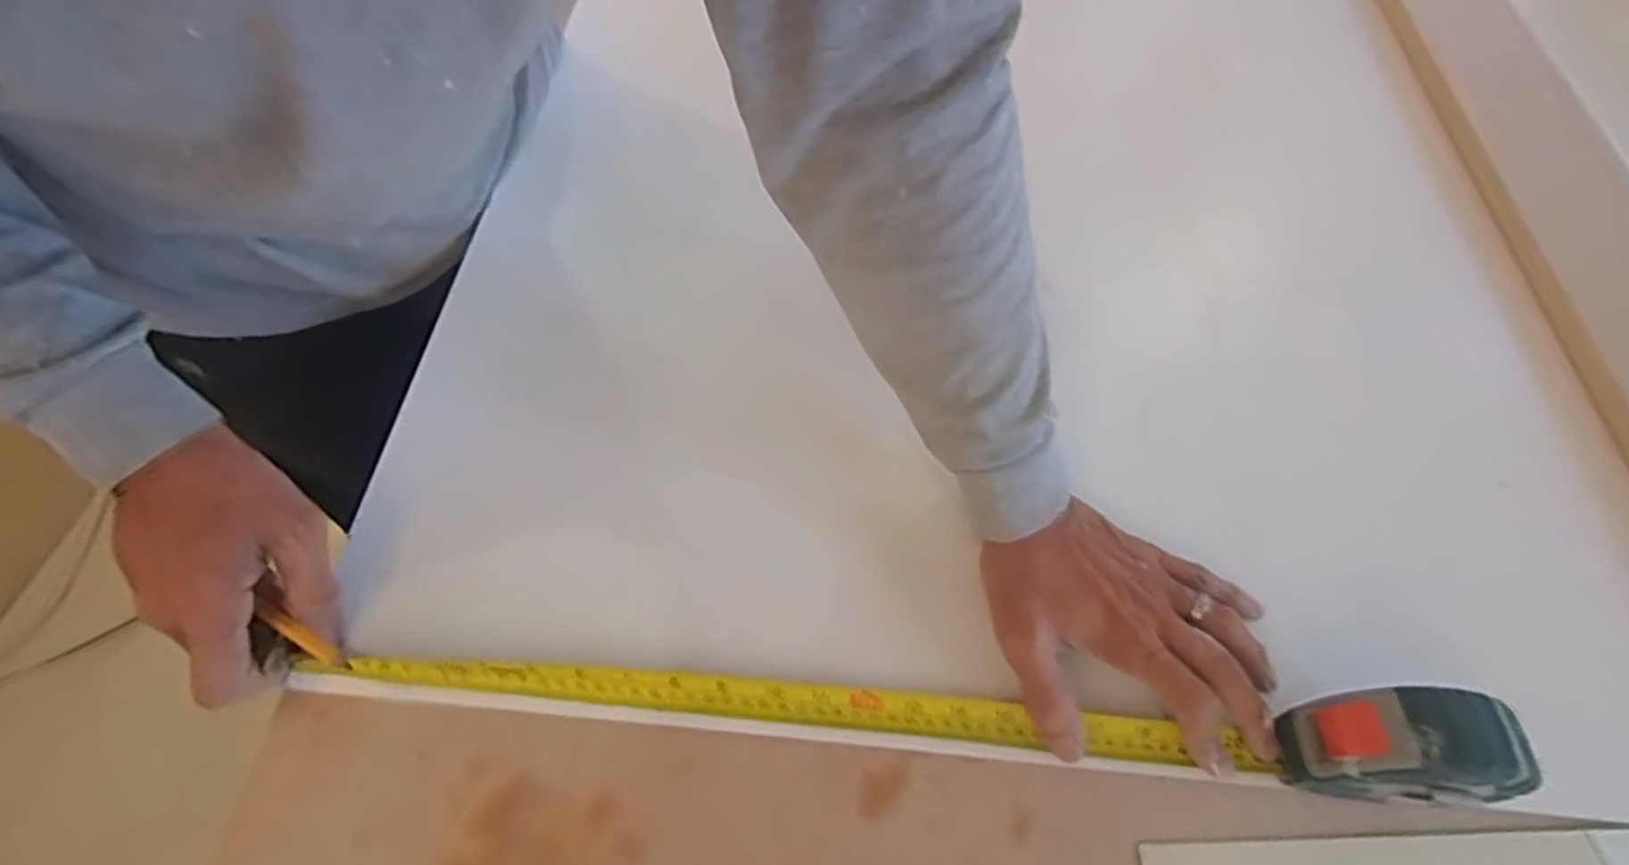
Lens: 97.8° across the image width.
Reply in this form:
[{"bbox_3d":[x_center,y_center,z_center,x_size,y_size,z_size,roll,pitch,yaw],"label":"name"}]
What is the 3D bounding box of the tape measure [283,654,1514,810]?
[{"bbox_3d":[0.026,0.147,0.373,0.593,0.074,0.044,2,60,5],"label":"tape measure"}]

